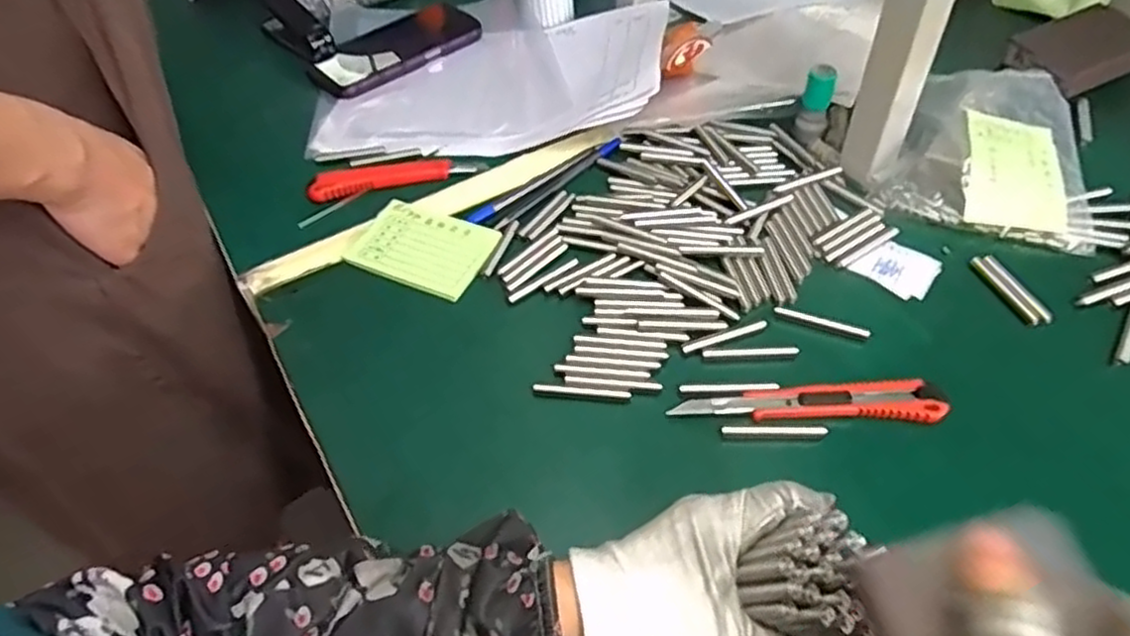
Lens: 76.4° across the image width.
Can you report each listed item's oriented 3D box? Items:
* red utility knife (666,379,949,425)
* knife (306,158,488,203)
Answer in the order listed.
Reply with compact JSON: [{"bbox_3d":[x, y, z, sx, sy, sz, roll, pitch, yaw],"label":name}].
[{"bbox_3d":[0.140,0.048,0.416,0.150,0.015,0.025,0,49,4],"label":"red utility knife"},{"bbox_3d":[-0.134,-0.114,0.569,0.134,0.012,0.026,-13,49,-7],"label":"knife"}]

